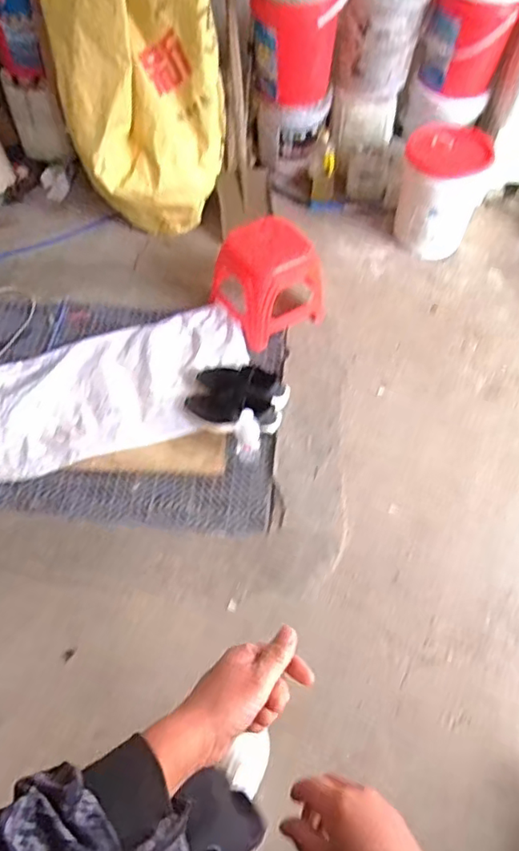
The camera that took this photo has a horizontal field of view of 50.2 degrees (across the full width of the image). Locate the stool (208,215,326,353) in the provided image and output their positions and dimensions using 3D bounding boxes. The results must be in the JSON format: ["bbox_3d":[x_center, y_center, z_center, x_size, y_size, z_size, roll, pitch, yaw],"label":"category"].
[{"bbox_3d":[0.030,-0.510,1.881,0.317,0.297,0.303,-31,65,-16],"label":"stool"}]

